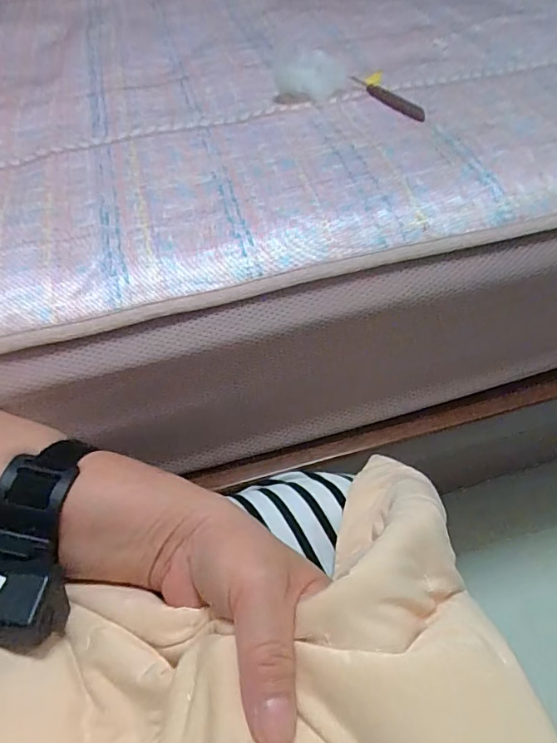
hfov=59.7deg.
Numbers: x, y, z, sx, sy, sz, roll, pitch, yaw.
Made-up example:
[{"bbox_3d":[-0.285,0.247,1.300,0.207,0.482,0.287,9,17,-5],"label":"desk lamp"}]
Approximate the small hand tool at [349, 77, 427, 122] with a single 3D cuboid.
[{"bbox_3d":[0.111,-0.290,0.512,0.018,0.010,0.128,-22,54,-14],"label":"small hand tool"}]

